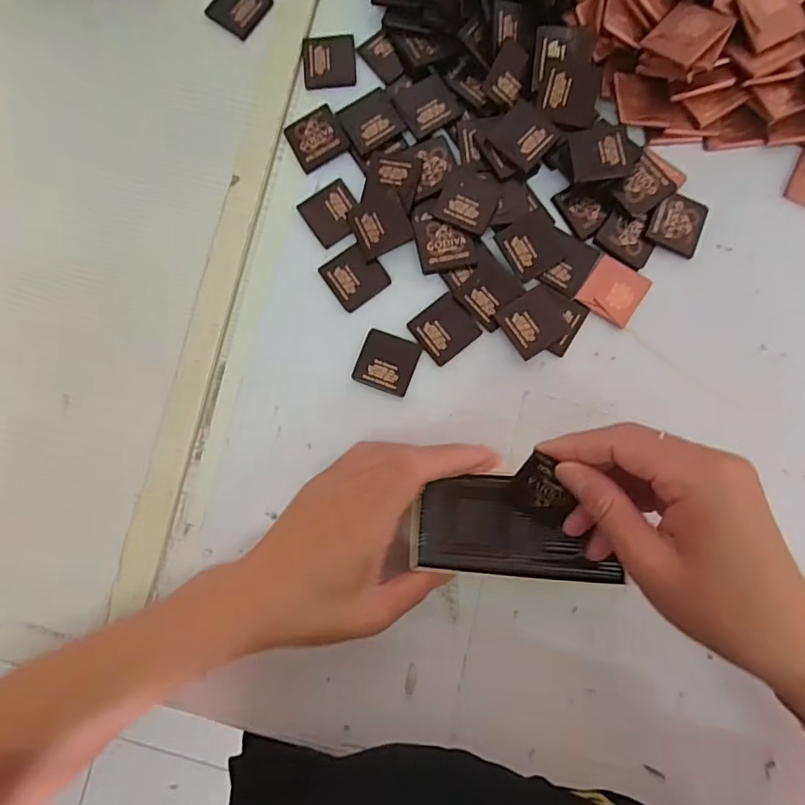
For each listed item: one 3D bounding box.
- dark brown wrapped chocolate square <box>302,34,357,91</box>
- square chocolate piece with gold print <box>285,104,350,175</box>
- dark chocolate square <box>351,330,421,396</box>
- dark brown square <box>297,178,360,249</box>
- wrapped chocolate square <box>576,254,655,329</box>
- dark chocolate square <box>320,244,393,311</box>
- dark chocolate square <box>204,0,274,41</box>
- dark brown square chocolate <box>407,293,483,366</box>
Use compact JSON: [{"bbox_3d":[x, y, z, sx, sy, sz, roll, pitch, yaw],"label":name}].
[{"bbox_3d":[-0.047,-0.221,0.351,0.033,0.004,0.034,-2,85,3],"label":"dark brown wrapped chocolate square"},{"bbox_3d":[-0.056,-0.170,0.349,0.033,0.006,0.034,-27,84,0],"label":"square chocolate piece with gold print"},{"bbox_3d":[-0.009,-0.025,0.330,0.035,0.004,0.034,20,86,5],"label":"dark chocolate square"},{"bbox_3d":[-0.044,-0.120,0.342,0.033,0.005,0.037,-33,84,0],"label":"dark brown square"},{"bbox_3d":[0.128,-0.068,0.328,0.033,0.004,0.034,34,87,6],"label":"wrapped chocolate square"},{"bbox_3d":[-0.030,-0.079,0.336,0.034,0.004,0.035,-38,84,-1],"label":"dark chocolate square"},{"bbox_3d":[-0.107,-0.261,0.358,0.034,0.004,0.034,35,87,6],"label":"dark chocolate square"},{"bbox_3d":[0.026,-0.045,0.330,0.034,0.004,0.034,-40,84,-1],"label":"dark brown square chocolate"}]

